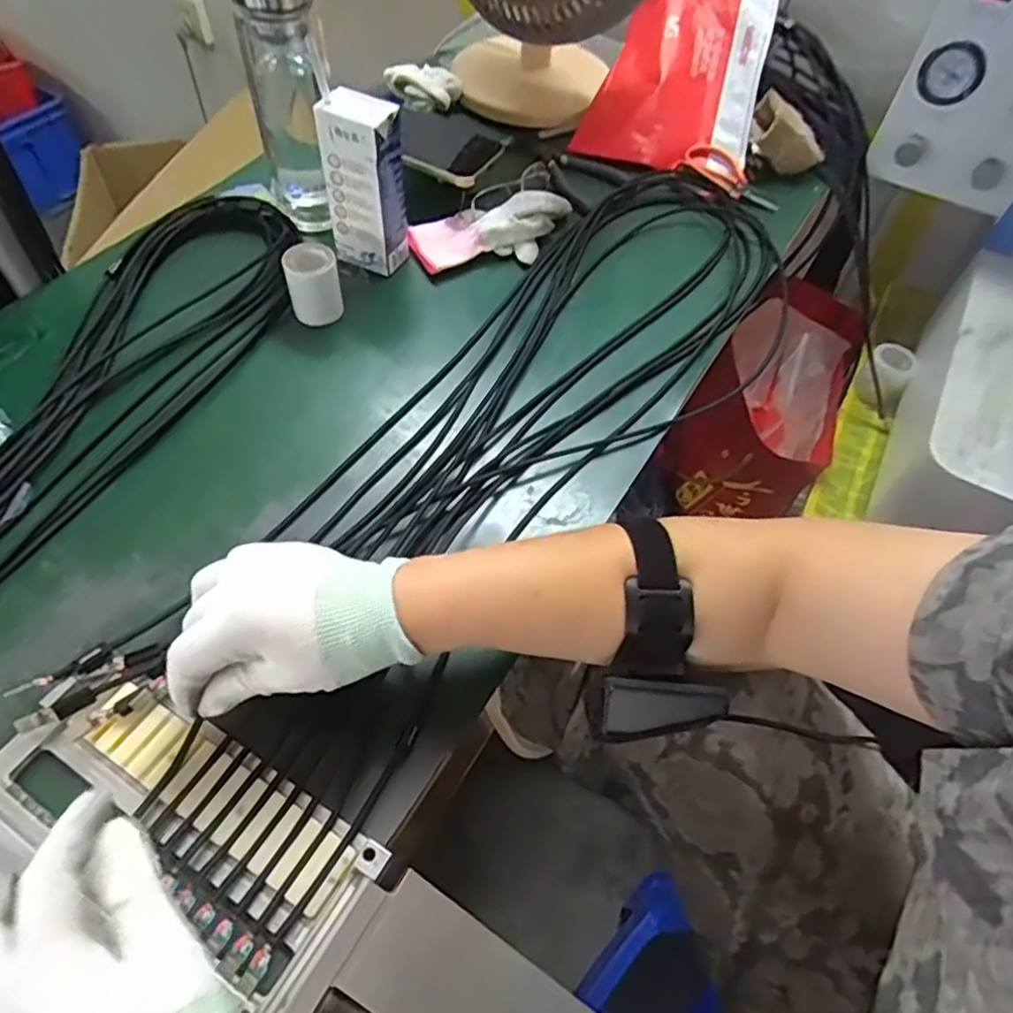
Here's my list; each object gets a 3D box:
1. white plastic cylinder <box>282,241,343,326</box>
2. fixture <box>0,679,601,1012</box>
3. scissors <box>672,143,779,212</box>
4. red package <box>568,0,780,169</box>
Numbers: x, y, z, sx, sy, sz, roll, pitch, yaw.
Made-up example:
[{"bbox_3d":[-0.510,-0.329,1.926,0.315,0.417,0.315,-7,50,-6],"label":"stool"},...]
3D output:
[{"bbox_3d":[-0.158,-0.181,0.558,0.040,0.058,0.036,-10,56,-11],"label":"white plastic cylinder"},{"bbox_3d":[-0.083,0.212,0.325,0.387,0.044,0.093,33,58,6],"label":"fixture"},{"bbox_3d":[0.238,-0.347,0.709,0.117,0.017,0.050,33,71,14],"label":"scissors"},{"bbox_3d":[0.192,-0.477,0.739,0.172,0.033,0.246,17,85,12],"label":"red package"}]

